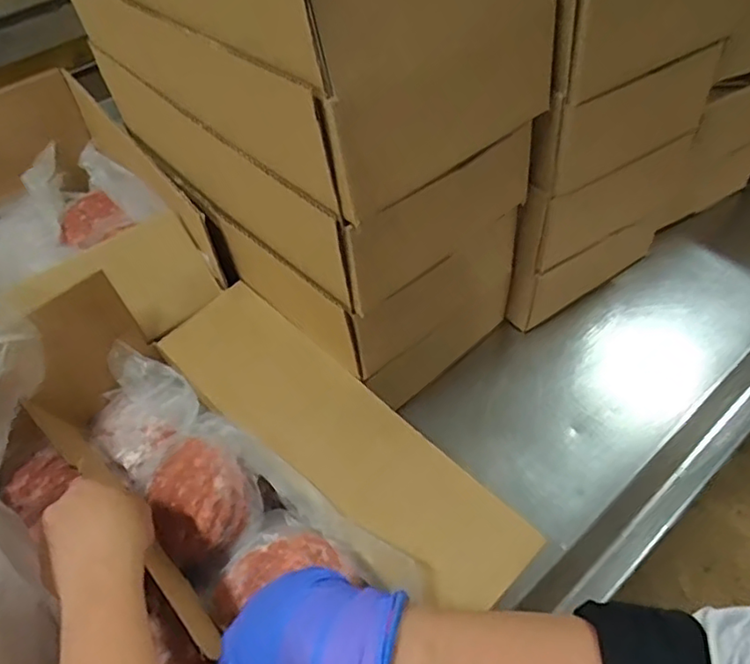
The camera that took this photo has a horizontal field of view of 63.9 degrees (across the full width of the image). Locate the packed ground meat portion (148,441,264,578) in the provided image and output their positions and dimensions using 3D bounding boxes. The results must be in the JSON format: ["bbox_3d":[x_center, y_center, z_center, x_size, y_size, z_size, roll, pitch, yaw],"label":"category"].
[{"bbox_3d":[-0.152,0.142,0.513,0.102,0.054,0.085,36,61,29],"label":"packed ground meat portion"}]

